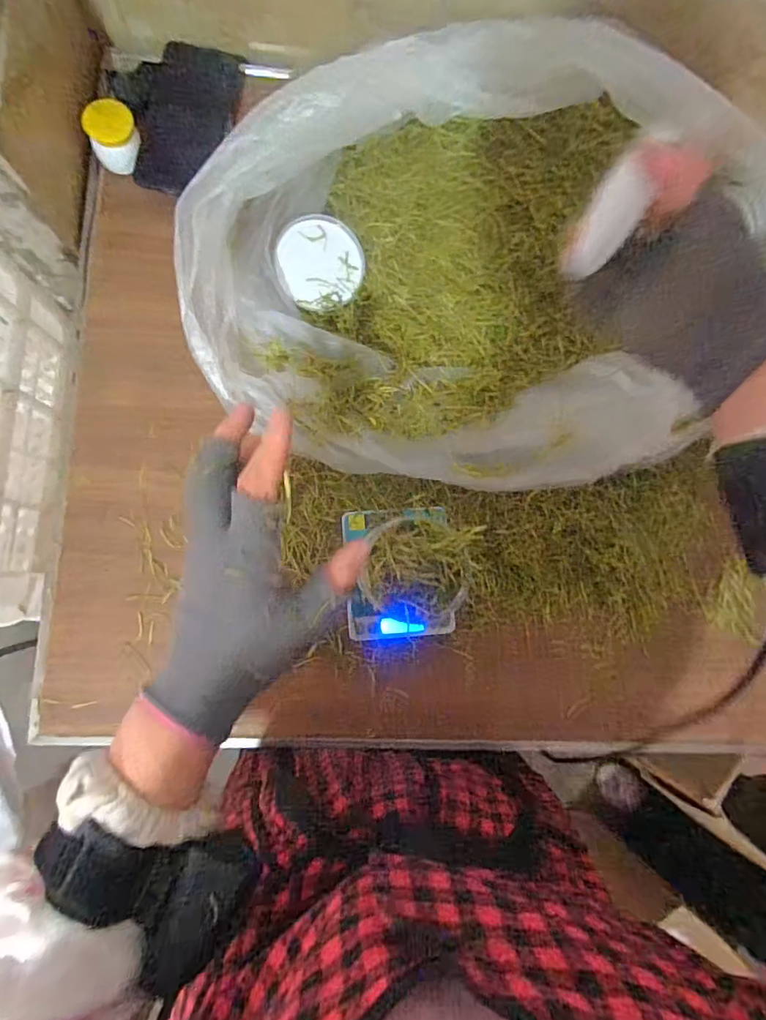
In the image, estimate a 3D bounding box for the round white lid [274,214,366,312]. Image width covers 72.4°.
[{"bbox_3d":[-0.060,-0.238,0.504,0.081,0.004,0.085,-1,96,-10],"label":"round white lid"}]

